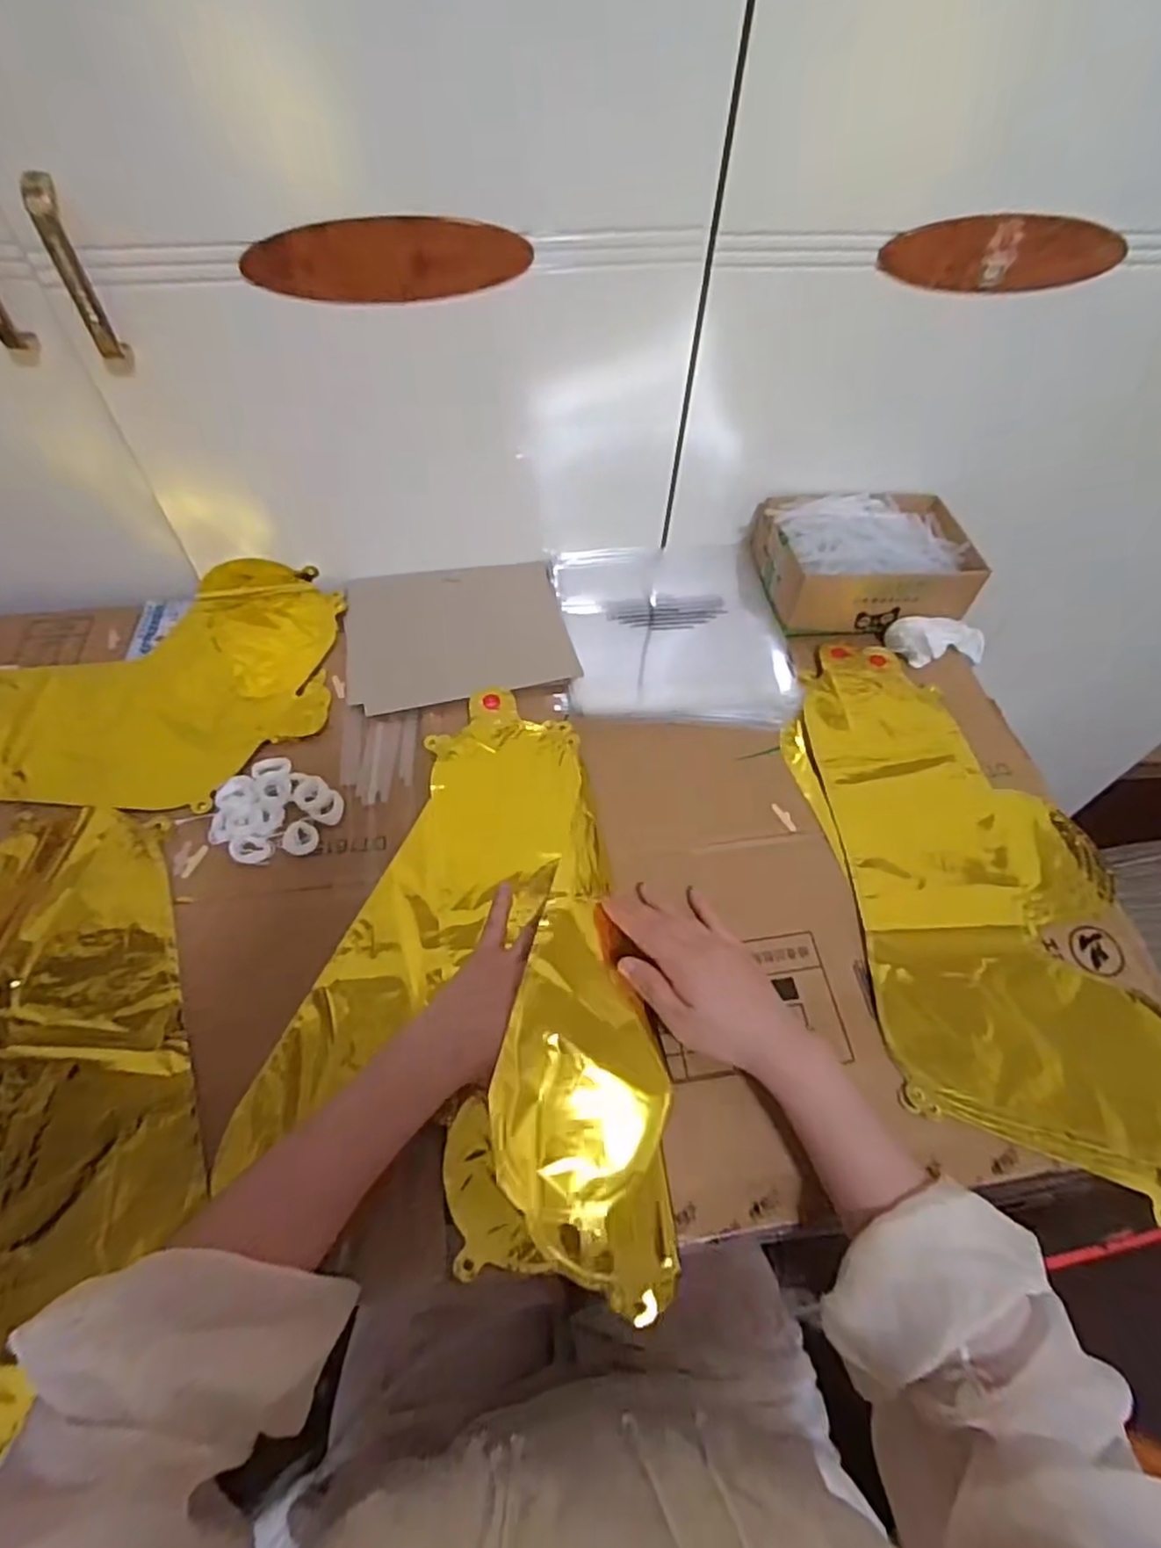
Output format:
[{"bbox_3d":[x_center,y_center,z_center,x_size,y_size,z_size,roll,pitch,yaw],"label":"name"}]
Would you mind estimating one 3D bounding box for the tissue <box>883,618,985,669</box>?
[{"bbox_3d":[0.345,-0.124,0.661,0.108,0.032,0.042,0,55,-19],"label":"tissue"}]

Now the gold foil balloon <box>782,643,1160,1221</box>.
[{"bbox_3d":[0.296,0.073,0.539,0.212,0.017,0.430,-5,57,-6],"label":"gold foil balloon"}]

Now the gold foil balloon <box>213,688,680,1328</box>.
[{"bbox_3d":[-0.029,0.114,0.492,0.274,0.042,0.370,16,57,8],"label":"gold foil balloon"}]

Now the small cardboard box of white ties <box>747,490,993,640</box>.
[{"bbox_3d":[0.273,-0.205,0.667,0.194,0.071,0.134,-5,57,-6],"label":"small cardboard box of white ties"}]

